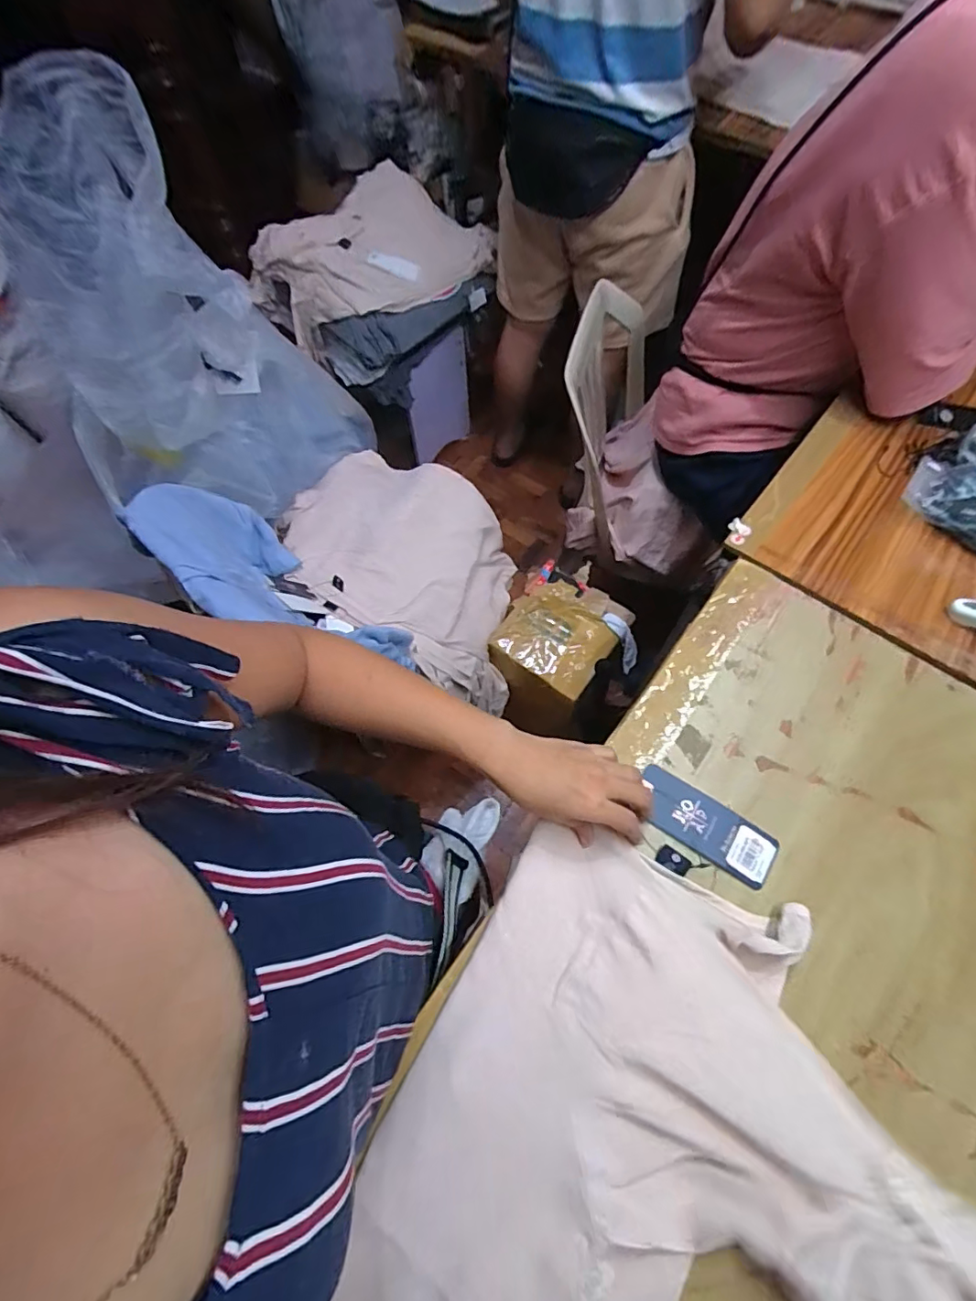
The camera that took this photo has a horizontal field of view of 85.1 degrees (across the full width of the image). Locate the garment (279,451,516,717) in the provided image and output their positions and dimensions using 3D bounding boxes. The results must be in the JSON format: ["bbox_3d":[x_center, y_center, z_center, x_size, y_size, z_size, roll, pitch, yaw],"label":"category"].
[{"bbox_3d":[-0.158,-0.196,1.041,0.489,0.137,0.359,31,70,15],"label":"garment"}]

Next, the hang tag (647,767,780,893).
[{"bbox_3d":[0.180,0.146,0.442,0.116,0.004,0.048,32,67,14],"label":"hang tag"}]

